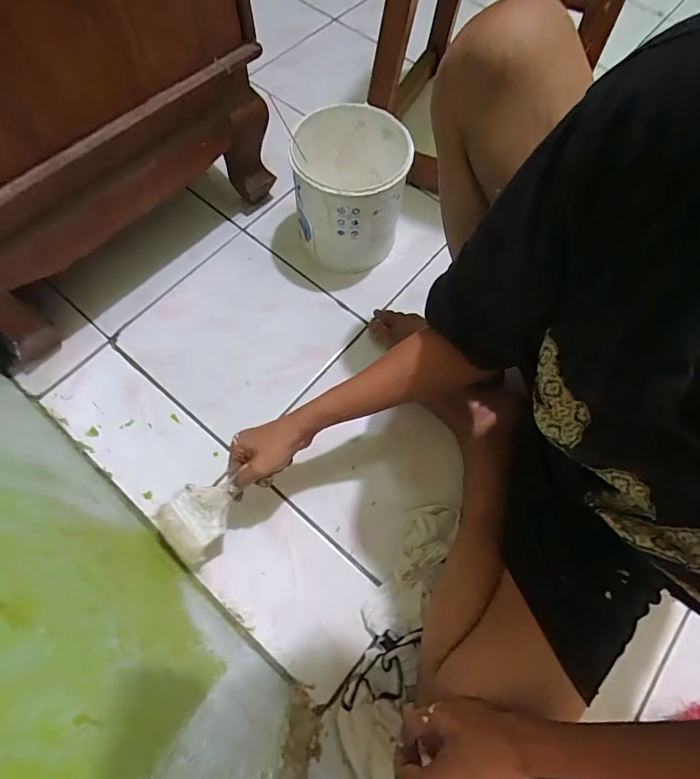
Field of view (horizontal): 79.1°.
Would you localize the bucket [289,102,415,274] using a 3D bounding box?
[{"bbox_3d":[-0.001,-0.310,0.692,0.161,0.193,0.163,1,68,-2],"label":"bucket"}]

